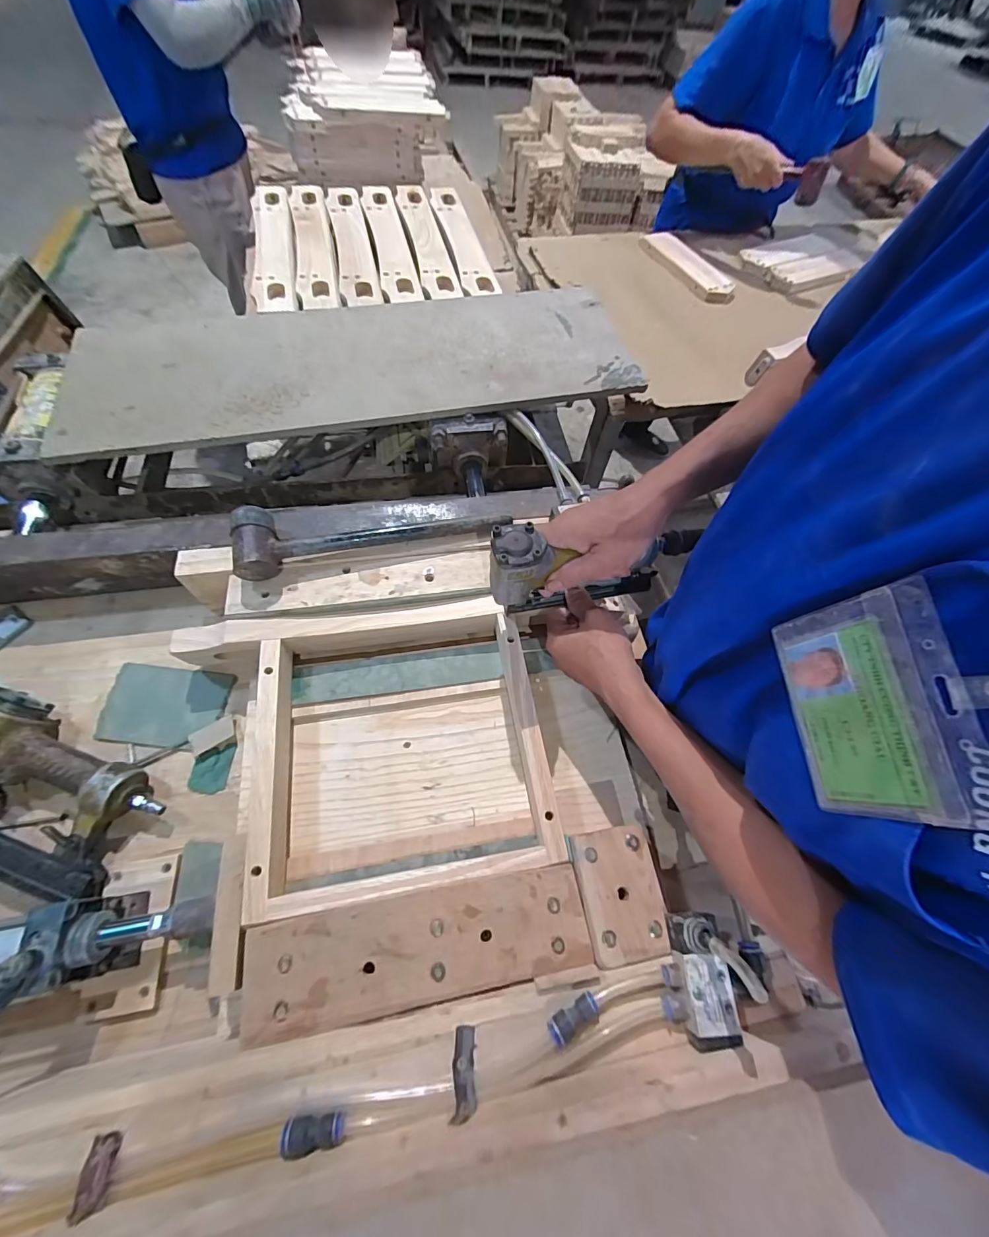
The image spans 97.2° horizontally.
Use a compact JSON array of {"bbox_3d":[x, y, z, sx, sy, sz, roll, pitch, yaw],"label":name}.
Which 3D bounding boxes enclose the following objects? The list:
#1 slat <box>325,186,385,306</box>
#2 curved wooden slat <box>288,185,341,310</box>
[{"bbox_3d":[-0.277,-0.732,0.848,0.070,0.034,0.466,-11,63,-10],"label":"slat"},{"bbox_3d":[-0.351,-0.722,0.844,0.072,0.046,0.484,-11,63,-10],"label":"curved wooden slat"}]

